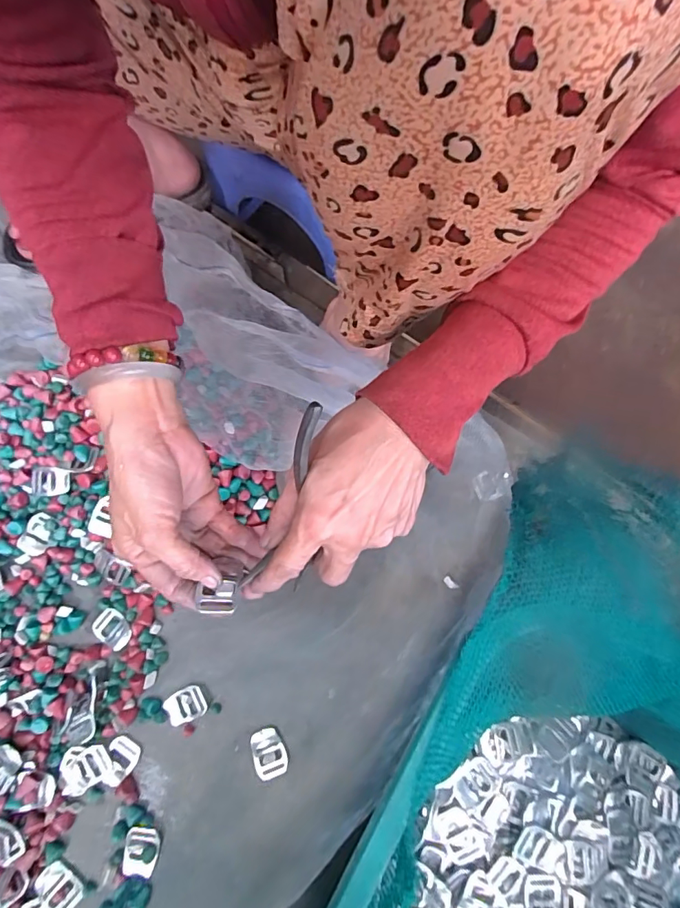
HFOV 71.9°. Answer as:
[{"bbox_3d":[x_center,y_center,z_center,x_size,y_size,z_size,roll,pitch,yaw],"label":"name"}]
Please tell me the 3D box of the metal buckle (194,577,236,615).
[{"bbox_3d":[-0.079,0.092,0.304,0.024,0.007,0.022,-2,76,-1],"label":"metal buckle"}]

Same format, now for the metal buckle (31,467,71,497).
[{"bbox_3d":[-0.289,0.027,0.466,0.038,0.004,0.028,2,76,-2],"label":"metal buckle"}]

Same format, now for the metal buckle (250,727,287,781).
[{"bbox_3d":[-0.066,0.272,0.426,0.029,0.004,0.041,-25,78,-8],"label":"metal buckle"}]

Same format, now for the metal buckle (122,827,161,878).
[{"bbox_3d":[-0.173,0.346,0.408,0.029,0.004,0.036,8,76,0],"label":"metal buckle"}]

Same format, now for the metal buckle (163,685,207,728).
[{"bbox_3d":[-0.143,0.233,0.435,0.037,0.004,0.029,-24,78,-8],"label":"metal buckle"}]

